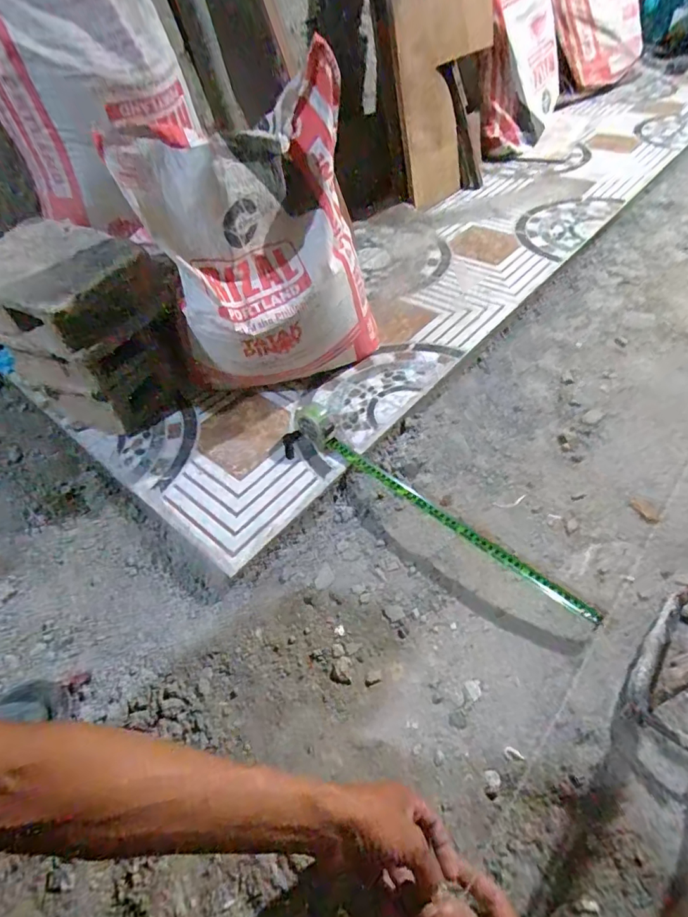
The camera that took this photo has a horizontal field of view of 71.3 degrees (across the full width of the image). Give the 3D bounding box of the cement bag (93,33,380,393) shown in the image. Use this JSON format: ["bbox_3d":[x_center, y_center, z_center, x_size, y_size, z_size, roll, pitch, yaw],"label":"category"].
[{"bbox_3d":[-0.124,-0.319,0.796,0.350,0.422,0.246,-32,55,-20],"label":"cement bag"}]

